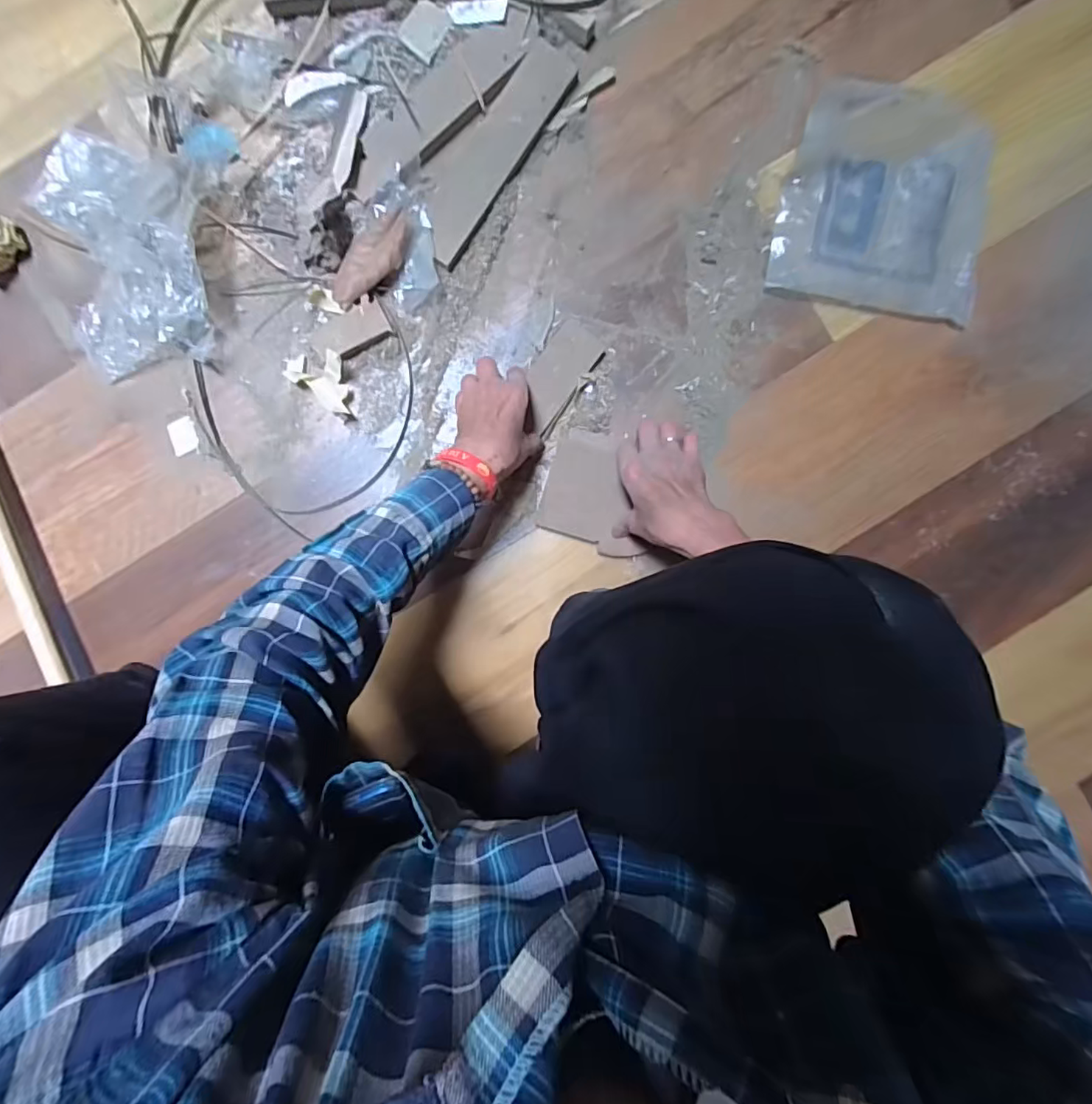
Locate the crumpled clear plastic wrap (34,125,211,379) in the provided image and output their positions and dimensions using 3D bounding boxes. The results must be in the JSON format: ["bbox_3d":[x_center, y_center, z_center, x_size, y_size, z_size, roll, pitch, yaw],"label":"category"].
[{"bbox_3d":[-0.418,-0.305,0.541,0.156,0.074,0.219,-19,96,-1],"label":"crumpled clear plastic wrap"}]

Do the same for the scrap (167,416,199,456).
[{"bbox_3d":[-0.385,-0.123,0.585,0.027,0.004,0.036,-18,96,-8],"label":"scrap"}]

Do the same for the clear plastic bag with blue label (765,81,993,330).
[{"bbox_3d":[0.364,-0.376,0.586,0.214,0.022,0.222,9,91,-2],"label":"clear plastic bag with blue label"}]

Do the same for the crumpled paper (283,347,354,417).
[{"bbox_3d":[-0.233,-0.184,0.567,0.081,0.047,0.048,36,92,-5],"label":"crumpled paper"}]

